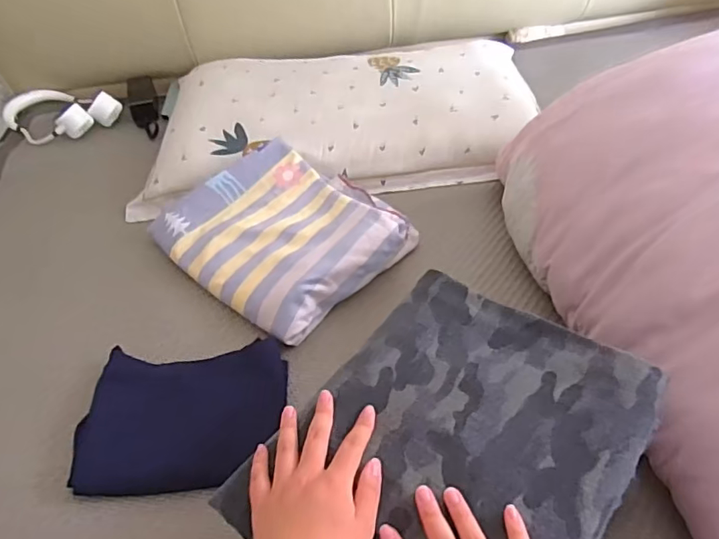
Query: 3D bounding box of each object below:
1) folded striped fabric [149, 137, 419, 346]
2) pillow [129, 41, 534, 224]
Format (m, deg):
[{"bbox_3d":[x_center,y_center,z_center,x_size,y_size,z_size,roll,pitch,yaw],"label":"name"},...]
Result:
[{"bbox_3d":[-0.119,-0.065,0.785,0.275,0.071,0.348,-37,52,-26],"label":"folded striped fabric"},{"bbox_3d":[-0.046,-0.293,1.002,0.715,0.093,0.413,-5,45,2],"label":"pillow"}]

